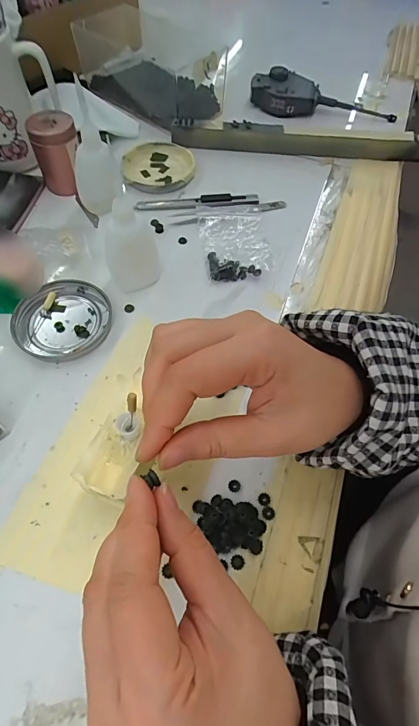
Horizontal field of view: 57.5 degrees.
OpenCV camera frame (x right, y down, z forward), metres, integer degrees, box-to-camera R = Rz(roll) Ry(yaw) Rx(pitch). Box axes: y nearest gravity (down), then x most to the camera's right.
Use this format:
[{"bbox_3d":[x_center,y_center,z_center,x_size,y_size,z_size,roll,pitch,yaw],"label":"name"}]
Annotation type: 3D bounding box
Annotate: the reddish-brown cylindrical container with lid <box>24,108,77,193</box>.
[{"bbox_3d":[-0.152,-0.211,0.385,0.045,0.060,0.042,-15,62,-11],"label":"reddish-brown cylindrical container with lid"}]

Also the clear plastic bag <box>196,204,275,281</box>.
[{"bbox_3d":[0.025,-0.121,0.372,0.064,0.014,0.096,-5,61,-7],"label":"clear plastic bag"}]

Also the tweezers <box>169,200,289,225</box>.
[{"bbox_3d":[0.022,-0.157,0.395,0.124,0.009,0.020,-10,61,-9],"label":"tweezers"}]

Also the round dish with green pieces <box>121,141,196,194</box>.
[{"bbox_3d":[-0.057,-0.218,0.428,0.078,0.013,0.080,2,60,-3],"label":"round dish with green pieces"}]

